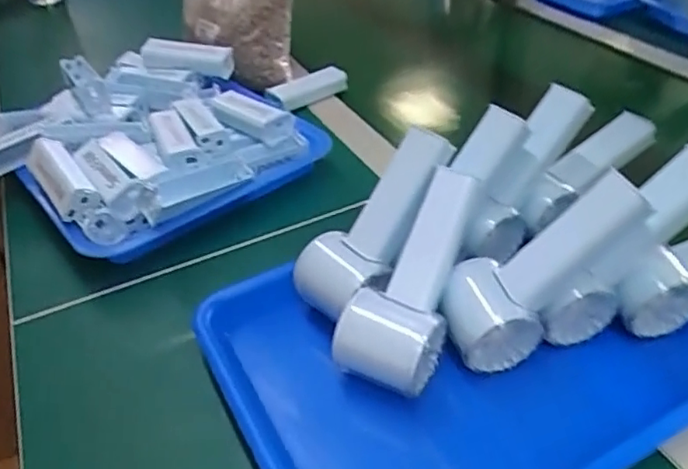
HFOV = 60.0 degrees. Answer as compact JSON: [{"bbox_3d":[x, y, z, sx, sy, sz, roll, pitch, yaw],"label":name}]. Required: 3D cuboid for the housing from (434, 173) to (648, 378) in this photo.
[{"bbox_3d":[0.124,0.021,0.387,0.145,0.053,0.056,-46,42,12],"label":"housing"}]

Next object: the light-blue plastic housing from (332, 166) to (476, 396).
[{"bbox_3d":[0.048,0.027,0.396,0.063,0.046,0.148,19,76,24],"label":"light-blue plastic housing"}]

